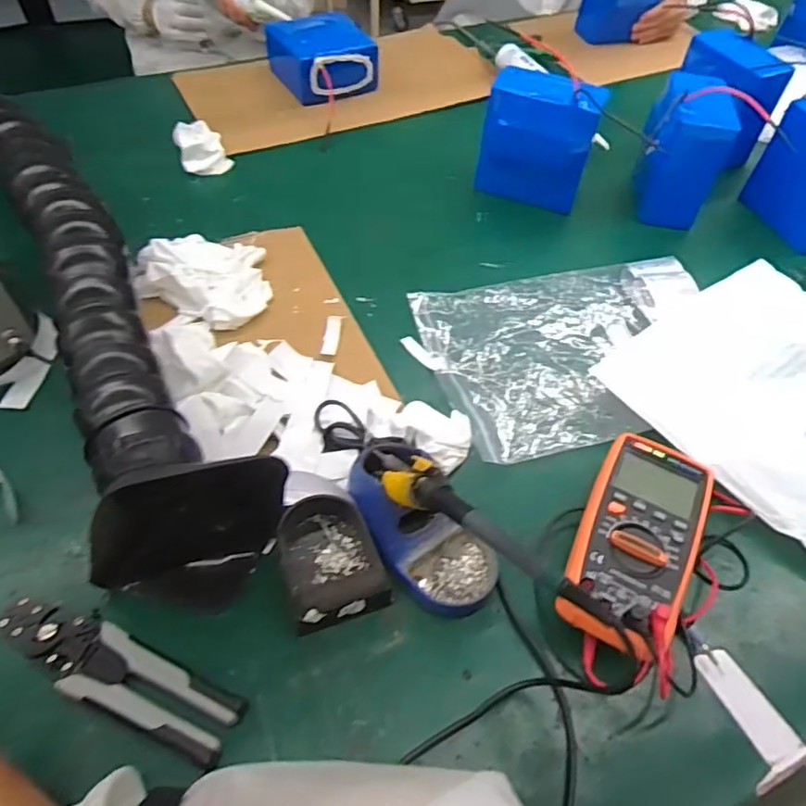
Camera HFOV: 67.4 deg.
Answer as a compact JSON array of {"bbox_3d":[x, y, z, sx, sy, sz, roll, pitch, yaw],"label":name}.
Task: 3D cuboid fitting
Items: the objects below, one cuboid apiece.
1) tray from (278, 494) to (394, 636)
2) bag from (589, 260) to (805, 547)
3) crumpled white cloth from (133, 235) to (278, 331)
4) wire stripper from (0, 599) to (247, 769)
[{"bbox_3d":[-0.062,0.125,0.493,0.074,0.025,0.103,-18,55,-17],"label":"tray"},{"bbox_3d":[0.402,0.002,0.602,0.286,0.032,0.331,-35,61,-21],"label":"bag"},{"bbox_3d":[-0.231,-0.151,0.723,0.152,0.045,0.138,14,52,8],"label":"crumpled white cloth"},{"bbox_3d":[-0.208,0.195,0.439,0.192,0.029,0.048,22,54,14],"label":"wire stripper"}]

